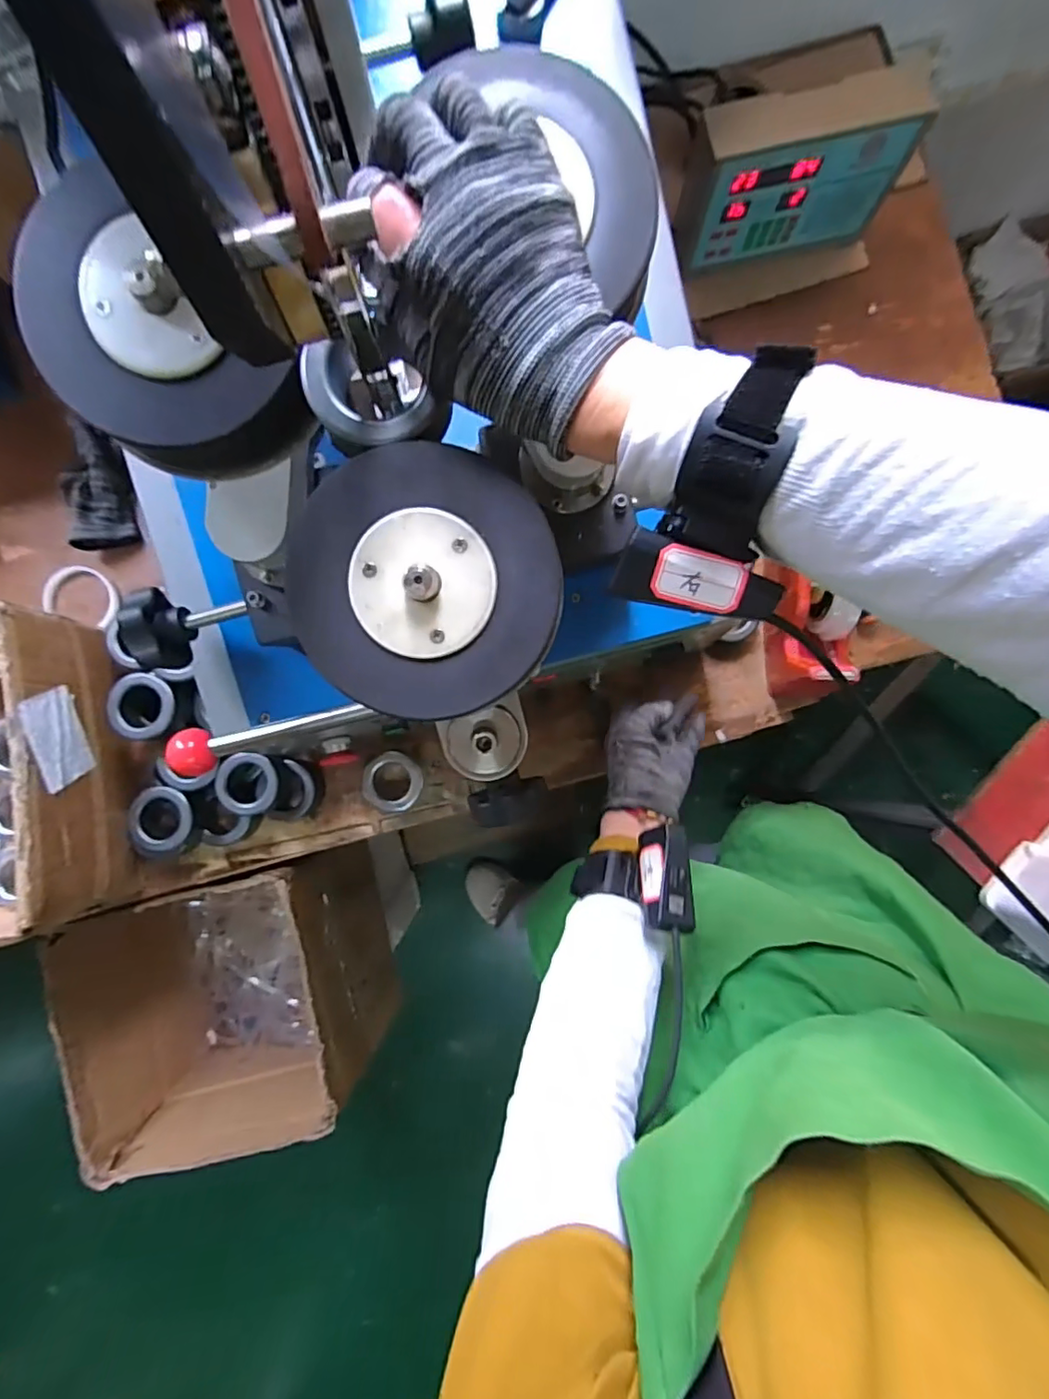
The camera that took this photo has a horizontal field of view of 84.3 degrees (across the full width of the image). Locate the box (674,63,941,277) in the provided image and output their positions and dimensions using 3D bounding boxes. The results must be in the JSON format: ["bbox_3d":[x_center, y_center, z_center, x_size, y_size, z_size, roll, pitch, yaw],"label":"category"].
[{"bbox_3d":[0.290,-0.576,0.633,0.230,0.135,0.075,-14,87,-1],"label":"box"}]

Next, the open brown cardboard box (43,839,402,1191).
[{"bbox_3d":[-0.380,0.411,0.817,0.337,0.284,0.286,-15,87,-1],"label":"open brown cardboard box"}]

